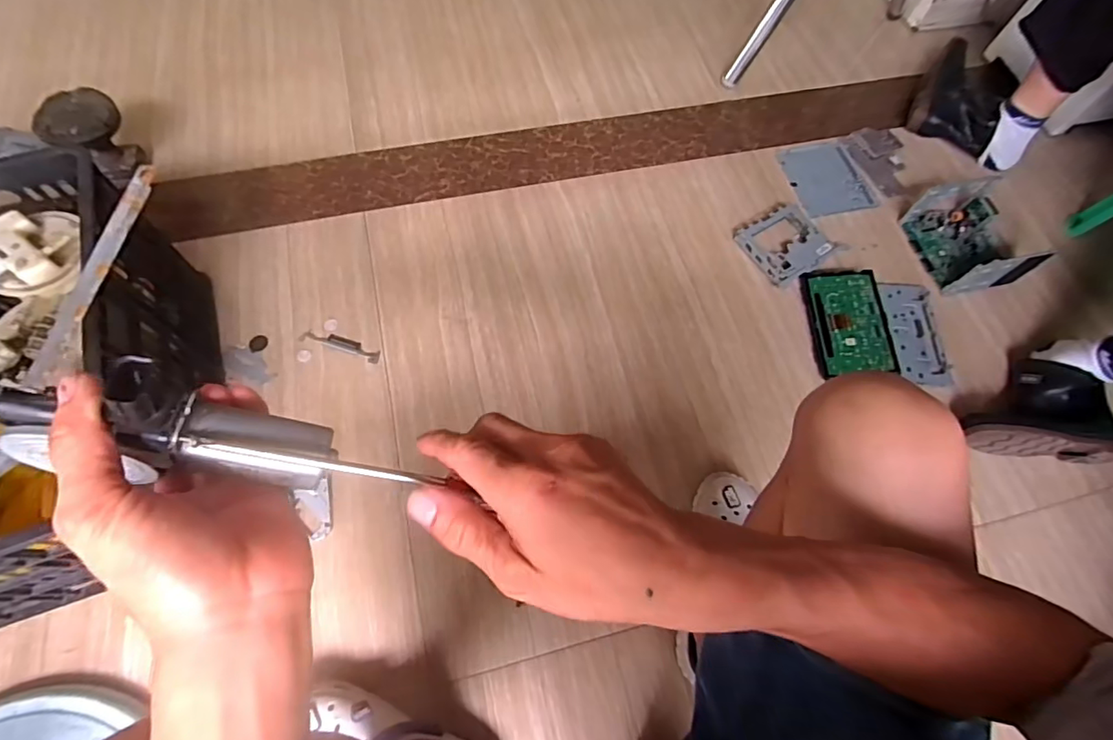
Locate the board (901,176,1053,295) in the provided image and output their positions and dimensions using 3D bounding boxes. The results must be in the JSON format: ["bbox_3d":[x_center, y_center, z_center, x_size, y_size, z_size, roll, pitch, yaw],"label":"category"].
[{"bbox_3d":[0.779,-0.250,0.965,0.165,0.088,0.210,-16,68,-8],"label":"board"}]

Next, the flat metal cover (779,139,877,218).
[{"bbox_3d":[0.560,-0.400,1.078,0.143,0.014,0.181,-9,67,-5],"label":"flat metal cover"}]

